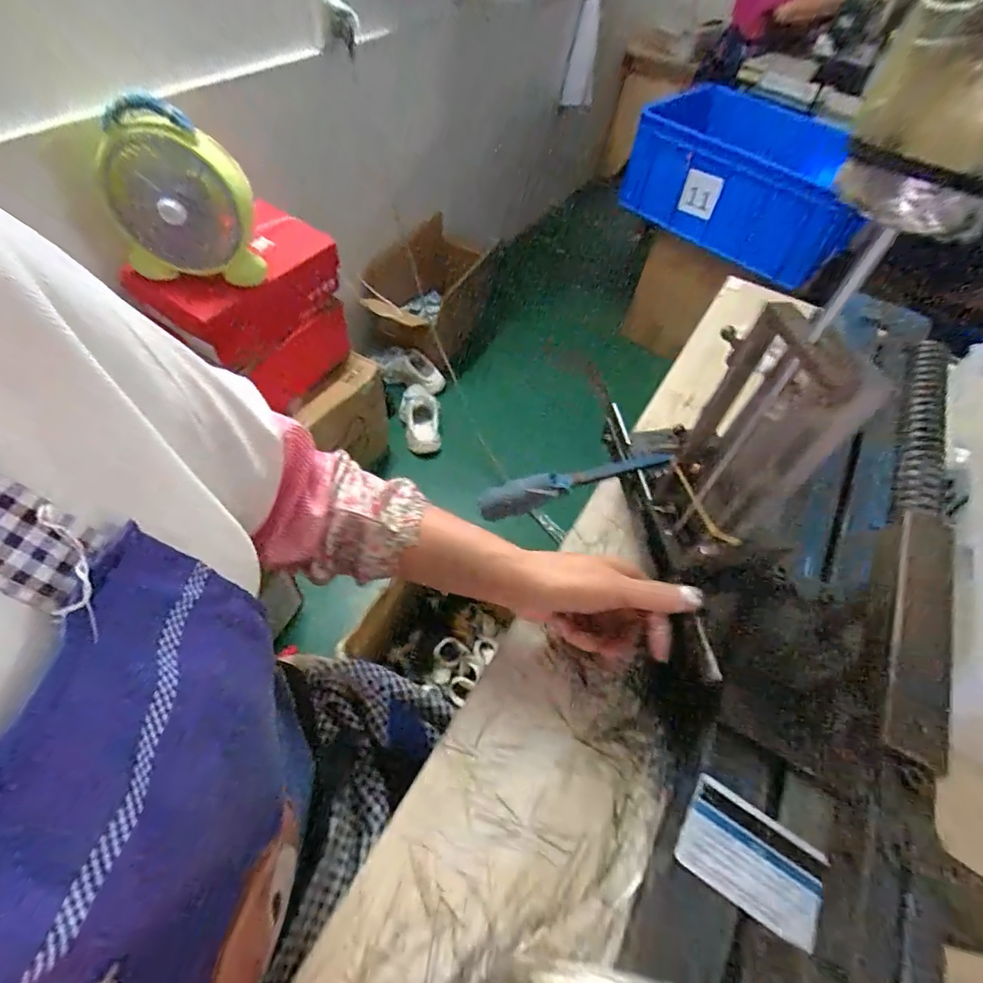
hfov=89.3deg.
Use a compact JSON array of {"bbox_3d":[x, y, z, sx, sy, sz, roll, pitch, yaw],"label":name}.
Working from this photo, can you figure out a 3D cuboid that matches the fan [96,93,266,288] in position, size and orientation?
[{"bbox_3d":[-0.515,-0.486,0.825,0.225,0.265,0.080,-6,44,-20],"label":"fan"}]

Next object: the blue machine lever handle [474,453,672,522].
[{"bbox_3d":[0.067,-0.008,0.412,0.156,0.029,0.024,-10,57,-13],"label":"blue machine lever handle"}]

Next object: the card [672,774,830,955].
[{"bbox_3d":[0.159,0.225,0.306,0.081,0.005,0.054,30,56,18],"label":"card"}]

